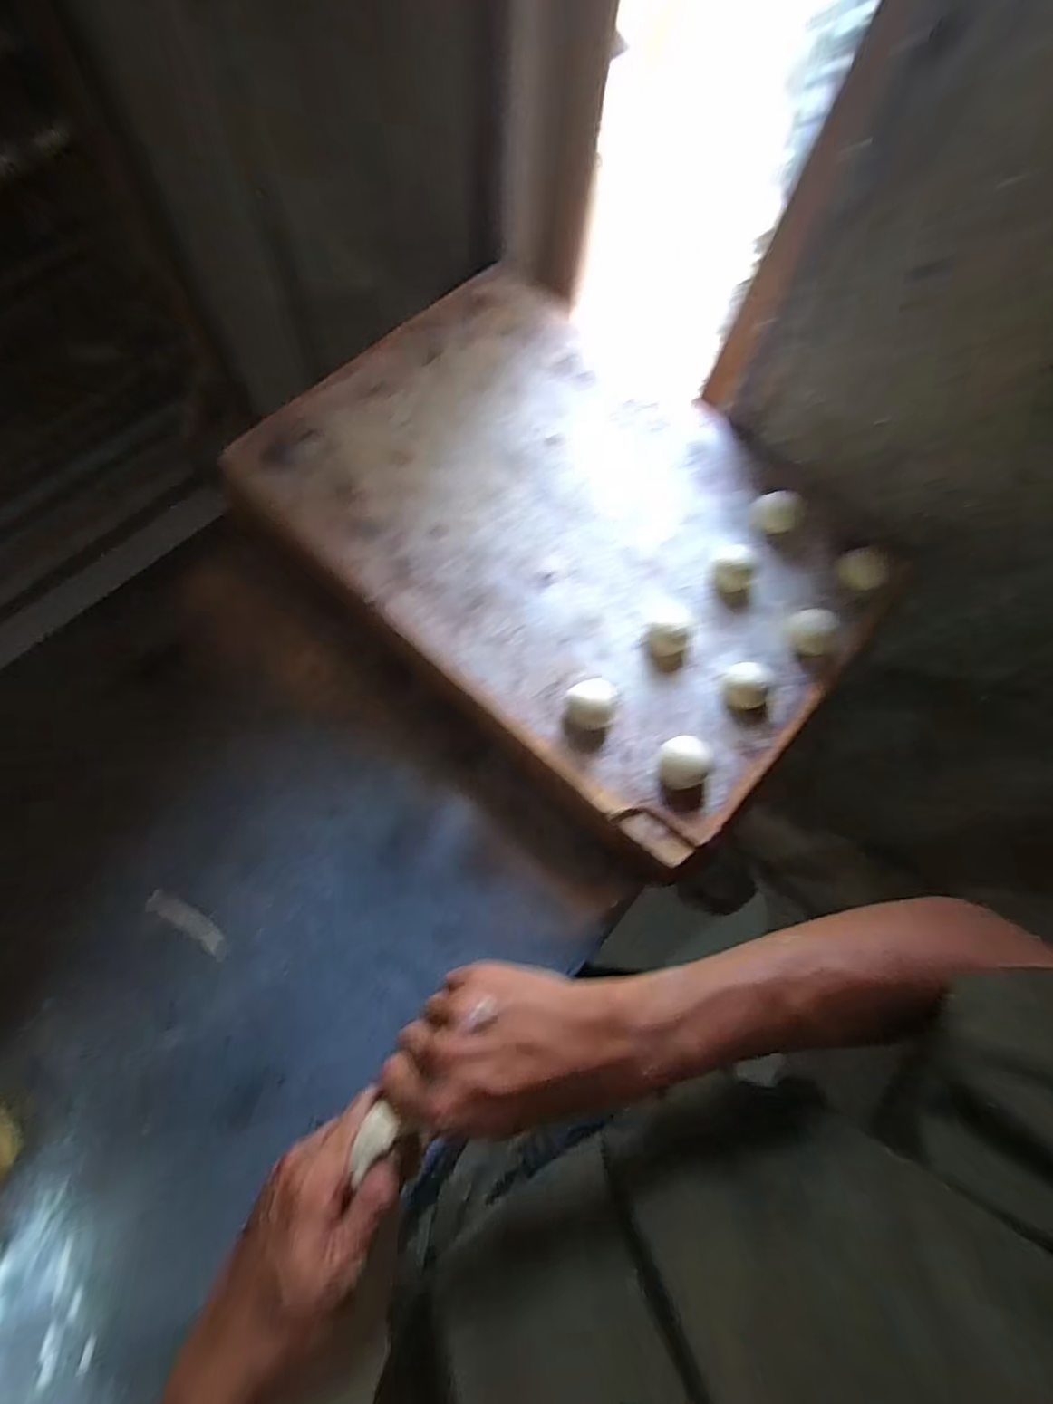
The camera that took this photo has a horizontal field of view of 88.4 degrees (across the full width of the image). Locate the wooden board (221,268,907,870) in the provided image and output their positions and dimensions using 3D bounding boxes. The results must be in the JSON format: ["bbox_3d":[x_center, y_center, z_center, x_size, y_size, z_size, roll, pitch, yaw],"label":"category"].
[{"bbox_3d":[0.046,-0.200,0.568,0.603,0.039,0.445,41,76,11],"label":"wooden board"}]

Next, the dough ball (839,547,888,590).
[{"bbox_3d":[0.333,-0.131,0.534,0.037,0.028,0.041,-33,76,-14],"label":"dough ball"}]

